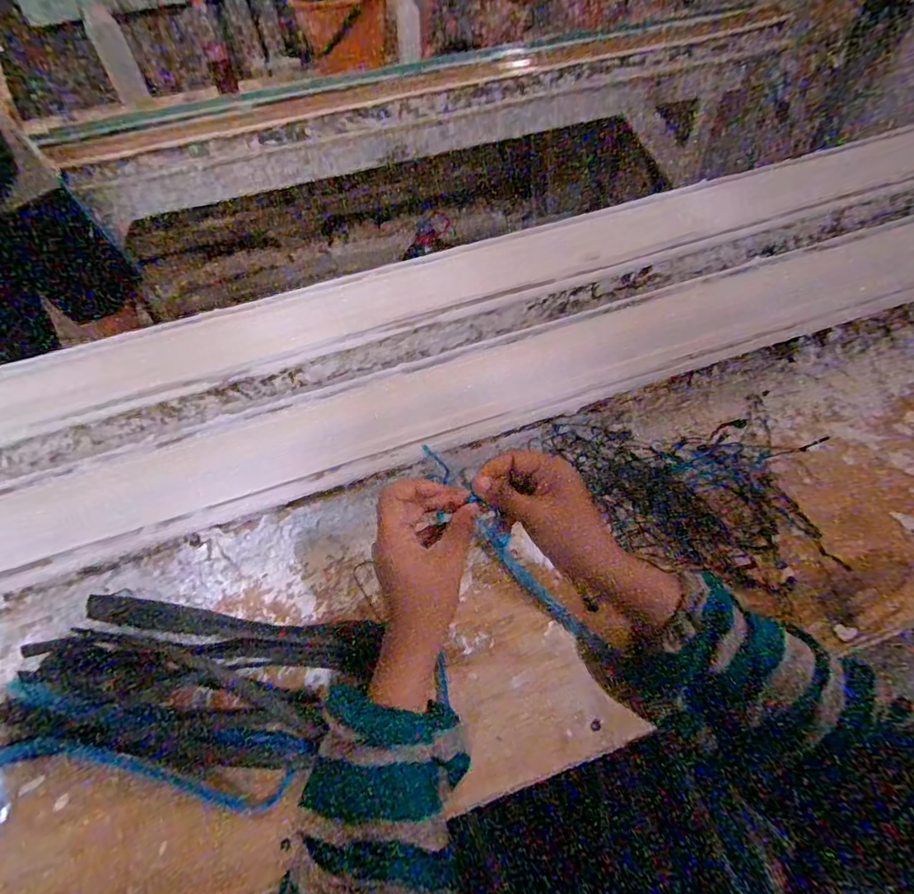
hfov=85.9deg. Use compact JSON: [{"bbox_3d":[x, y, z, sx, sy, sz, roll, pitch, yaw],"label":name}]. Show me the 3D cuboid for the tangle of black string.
[{"bbox_3d":[0.229,0.038,0.485,0.241,0.019,0.194,-3,51,3],"label":"tangle of black string"}]

